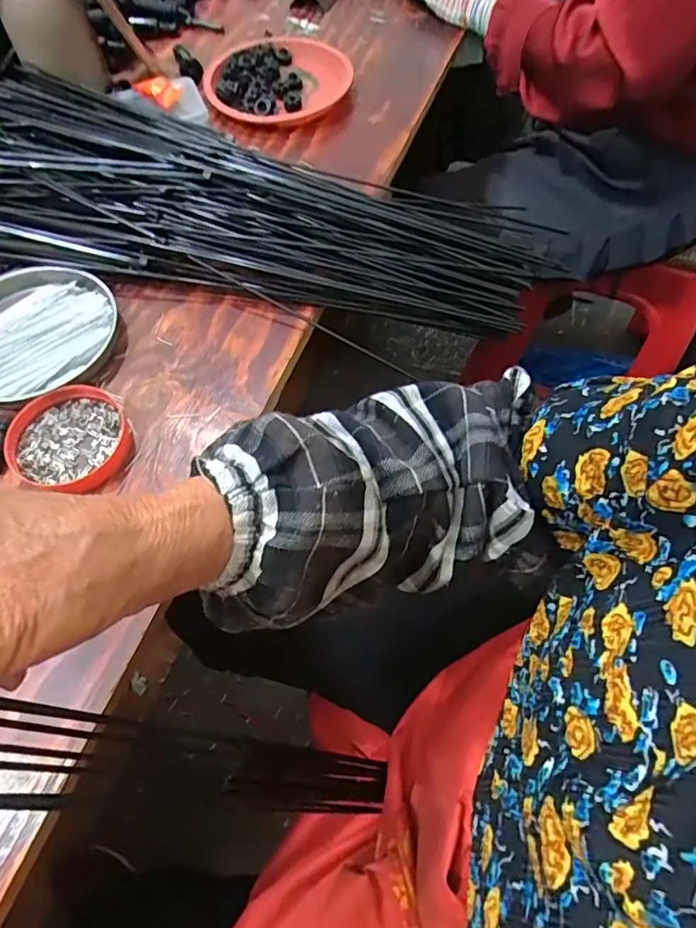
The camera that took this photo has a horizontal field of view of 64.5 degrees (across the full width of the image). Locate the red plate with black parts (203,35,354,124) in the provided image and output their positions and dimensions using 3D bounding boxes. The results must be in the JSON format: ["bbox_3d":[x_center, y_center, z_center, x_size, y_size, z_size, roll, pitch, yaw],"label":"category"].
[{"bbox_3d":[-0.084,-0.422,0.599,0.151,0.020,0.146,-1,62,1],"label":"red plate with black parts"}]

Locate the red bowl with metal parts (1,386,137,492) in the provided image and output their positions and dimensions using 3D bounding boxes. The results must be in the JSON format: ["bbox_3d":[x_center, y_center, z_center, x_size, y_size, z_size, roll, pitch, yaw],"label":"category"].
[{"bbox_3d":[-0.196,-0.017,0.387,0.078,0.016,0.076,-1,62,1],"label":"red bowl with metal parts"}]

